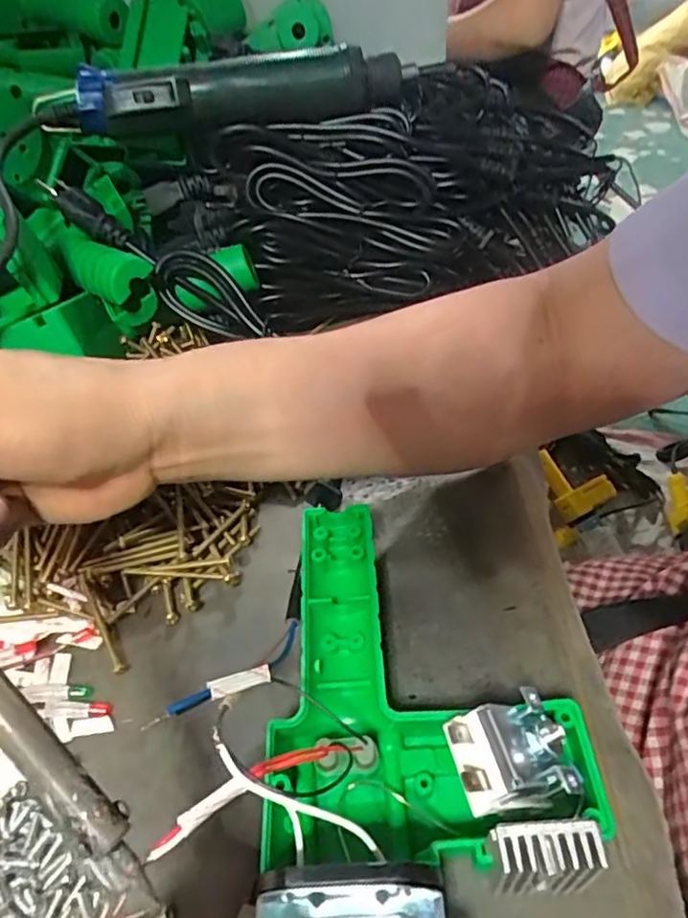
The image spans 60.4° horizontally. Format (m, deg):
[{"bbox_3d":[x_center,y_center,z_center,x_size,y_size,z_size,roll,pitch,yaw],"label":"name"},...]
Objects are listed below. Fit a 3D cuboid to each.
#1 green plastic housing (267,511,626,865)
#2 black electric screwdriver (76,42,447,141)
[{"bbox_3d":[0.032,0.082,0.246,0.120,0.044,0.146,0,45,3],"label":"green plastic housing"},{"bbox_3d":[-0.057,-0.252,0.409,0.239,0.044,0.032,-9,44,-2],"label":"black electric screwdriver"}]

